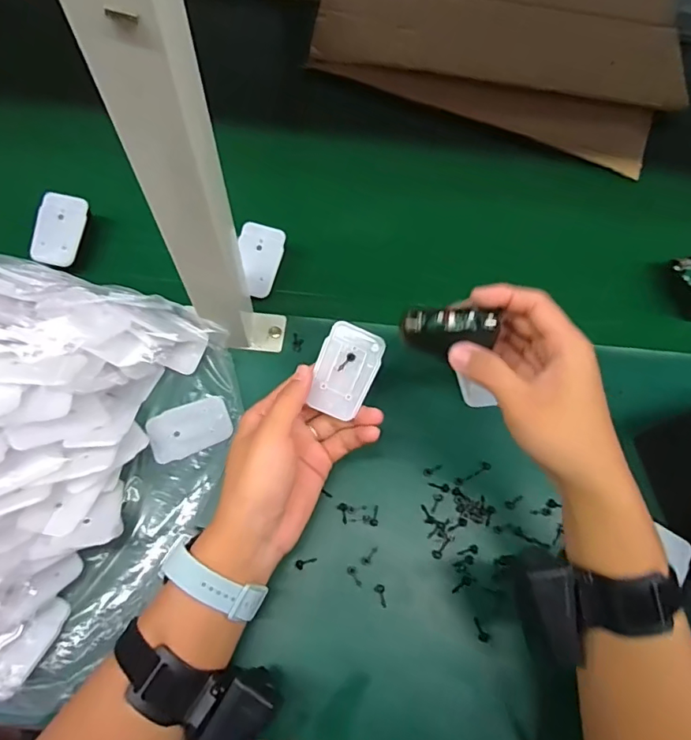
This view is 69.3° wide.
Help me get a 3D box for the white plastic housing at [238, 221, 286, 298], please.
[{"bbox_3d":[-0.085,-0.107,0.484,0.043,0.007,0.067,18,90,-4],"label":"white plastic housing"}]

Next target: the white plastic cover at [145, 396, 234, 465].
[{"bbox_3d":[-0.137,0.051,0.440,0.070,0.007,0.044,-26,72,-14],"label":"white plastic cover"}]

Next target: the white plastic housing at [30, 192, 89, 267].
[{"bbox_3d":[-0.277,-0.135,0.482,0.043,0.007,0.067,15,94,-7],"label":"white plastic housing"}]

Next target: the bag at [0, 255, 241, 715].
[{"bbox_3d":[-0.261,0.067,0.380,0.287,0.110,0.328,20,69,5],"label":"bag"}]

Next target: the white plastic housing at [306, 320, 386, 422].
[{"bbox_3d":[0.000,0.000,0.379,0.044,0.004,0.067,23,88,-4],"label":"white plastic housing"}]

